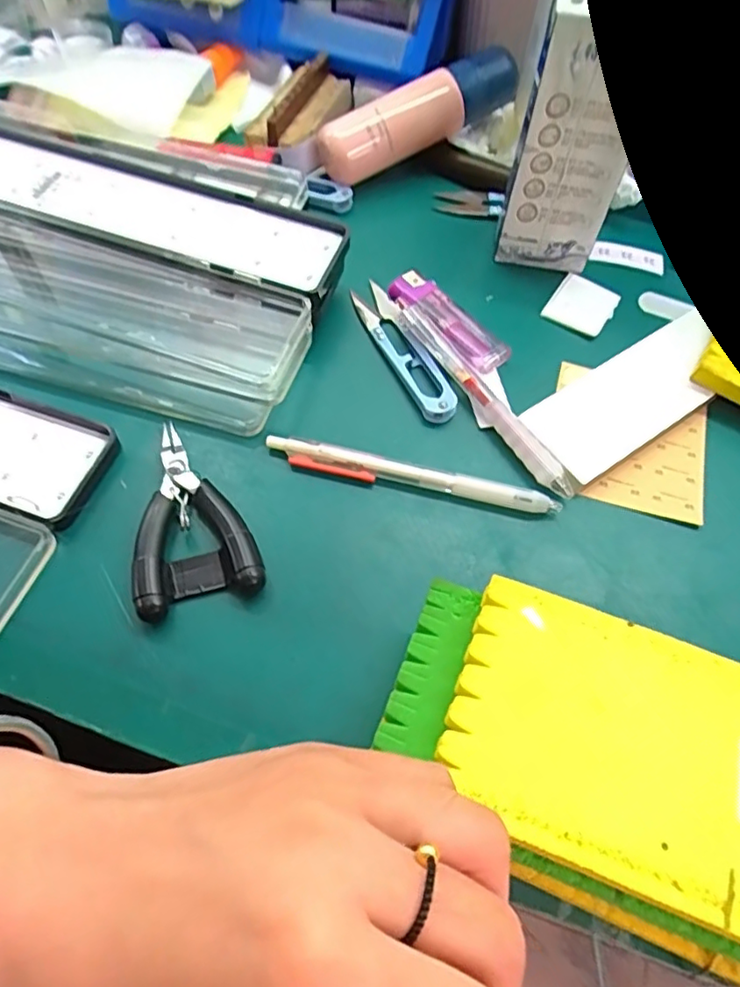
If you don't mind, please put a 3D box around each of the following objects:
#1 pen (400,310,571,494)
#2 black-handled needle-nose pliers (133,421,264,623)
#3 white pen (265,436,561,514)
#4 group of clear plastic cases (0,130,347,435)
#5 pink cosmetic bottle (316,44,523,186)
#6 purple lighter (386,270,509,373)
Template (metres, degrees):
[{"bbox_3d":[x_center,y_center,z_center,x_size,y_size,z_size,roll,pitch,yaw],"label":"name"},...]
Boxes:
[{"bbox_3d":[0.058,-0.050,0.313,0.012,0.010,0.132,-29,67,-17],"label":"pen"},{"bbox_3d":[-0.084,0.008,0.276,0.052,0.013,0.092,-15,64,-10],"label":"black-handled needle-nose pliers"},{"bbox_3d":[0.019,-0.009,0.292,0.139,0.010,0.012,12,62,4],"label":"white pen"},{"bbox_3d":[-0.237,-0.147,0.336,0.434,0.038,0.147,17,63,6],"label":"group of clear plastic cases"},{"bbox_3d":[0.034,-0.245,0.394,0.133,0.042,0.031,-24,66,-14],"label":"pink cosmetic bottle"},{"bbox_3d":[0.045,-0.098,0.341,0.025,0.008,0.079,-39,70,-20],"label":"purple lighter"}]

